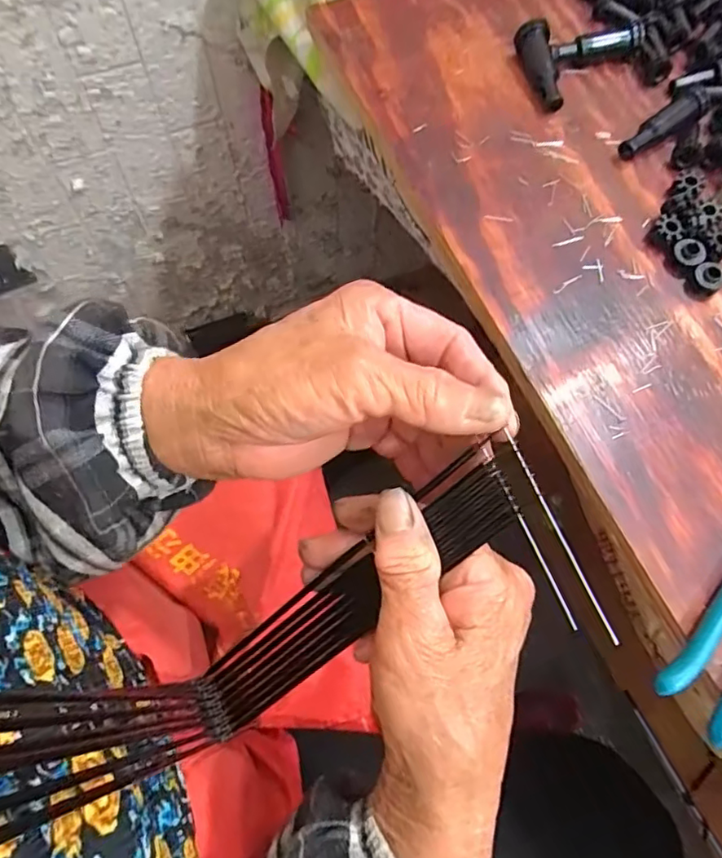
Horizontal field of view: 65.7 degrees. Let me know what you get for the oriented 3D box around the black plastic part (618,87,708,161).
[{"bbox_3d":[0.207,-0.206,0.378,0.077,0.015,0.016,-34,73,-13],"label":"black plastic part"}]

